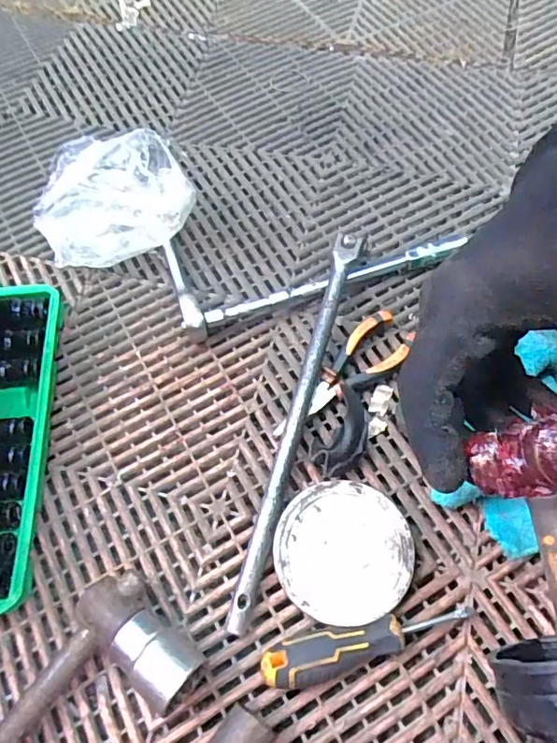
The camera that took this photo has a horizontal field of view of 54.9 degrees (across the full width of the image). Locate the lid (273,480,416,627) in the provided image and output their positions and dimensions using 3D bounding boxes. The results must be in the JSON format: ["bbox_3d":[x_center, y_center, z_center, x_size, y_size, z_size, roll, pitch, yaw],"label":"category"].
[{"bbox_3d":[0.049,0.137,0.411,0.100,0.017,0.099,5,64,5],"label":"lid"}]

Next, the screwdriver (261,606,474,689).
[{"bbox_3d":[0.064,0.189,0.372,0.150,0.035,0.029,-12,63,-3],"label":"screwdriver"}]

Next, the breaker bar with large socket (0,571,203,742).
[{"bbox_3d":[-0.236,0.321,0.318,0.092,0.046,0.445,40,71,20],"label":"breaker bar with large socket"}]

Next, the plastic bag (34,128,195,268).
[{"bbox_3d":[-0.172,-0.176,0.543,0.154,0.085,0.131,-22,64,-8],"label":"plastic bag"}]

